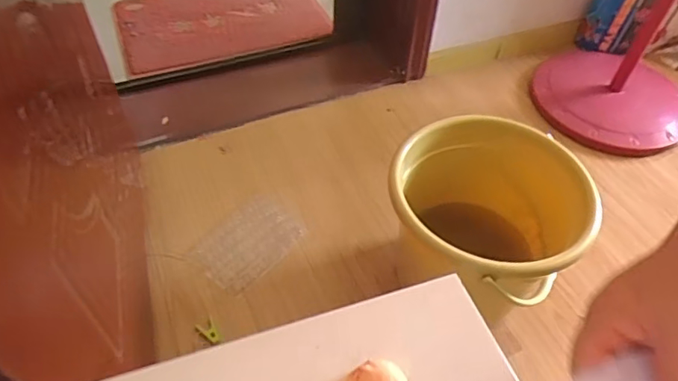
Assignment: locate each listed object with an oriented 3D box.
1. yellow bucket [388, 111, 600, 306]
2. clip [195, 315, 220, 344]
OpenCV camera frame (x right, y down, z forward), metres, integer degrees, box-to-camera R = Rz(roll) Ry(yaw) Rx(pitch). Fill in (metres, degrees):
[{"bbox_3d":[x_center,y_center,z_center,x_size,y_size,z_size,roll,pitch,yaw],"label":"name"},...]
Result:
[{"bbox_3d":[0.273,0.067,1.014,0.328,0.308,0.401,31,54,23],"label":"yellow bucket"},{"bbox_3d":[-0.249,0.272,0.987,0.036,0.008,0.053,-28,55,-25],"label":"clip"}]

